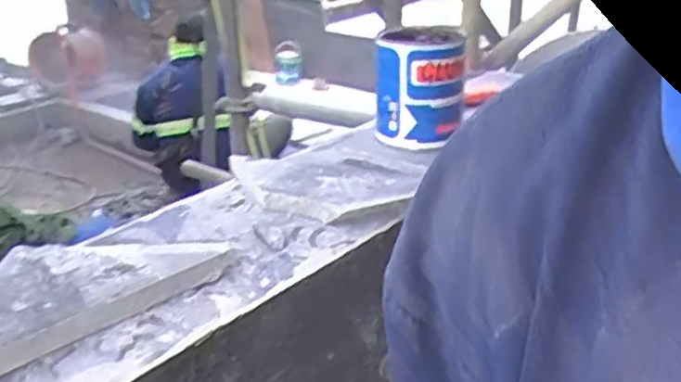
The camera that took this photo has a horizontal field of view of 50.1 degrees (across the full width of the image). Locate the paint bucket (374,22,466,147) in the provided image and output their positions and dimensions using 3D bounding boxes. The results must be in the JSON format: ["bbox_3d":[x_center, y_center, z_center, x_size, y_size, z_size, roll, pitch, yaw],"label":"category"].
[{"bbox_3d":[0.086,-0.121,0.834,0.095,0.134,0.113,-1,23,0],"label":"paint bucket"}]

